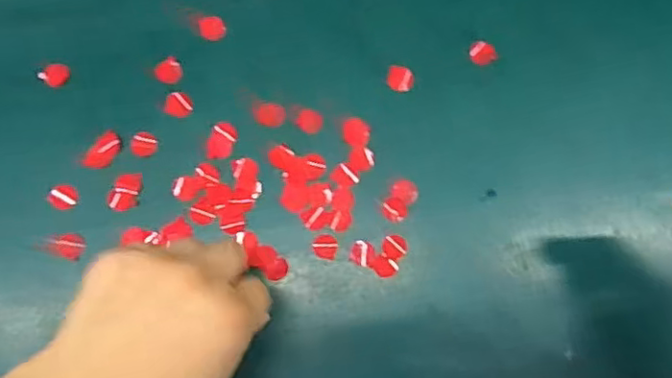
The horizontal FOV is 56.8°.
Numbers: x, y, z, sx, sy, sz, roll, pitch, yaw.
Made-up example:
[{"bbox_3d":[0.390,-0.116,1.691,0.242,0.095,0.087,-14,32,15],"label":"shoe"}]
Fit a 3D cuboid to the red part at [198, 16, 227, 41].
[{"bbox_3d":[-0.084,-0.110,0.421,0.017,0.004,0.018,0,79,0],"label":"red part"}]

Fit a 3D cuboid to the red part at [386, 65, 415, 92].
[{"bbox_3d":[0.043,-0.074,0.414,0.018,0.006,0.018,0,79,0],"label":"red part"}]

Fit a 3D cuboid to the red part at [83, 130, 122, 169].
[{"bbox_3d":[-0.151,-0.024,0.404,0.017,0.004,0.028,37,81,7],"label":"red part"}]

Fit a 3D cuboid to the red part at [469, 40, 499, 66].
[{"bbox_3d":[0.099,-0.092,0.417,0.017,0.004,0.017,0,79,0],"label":"red part"}]

